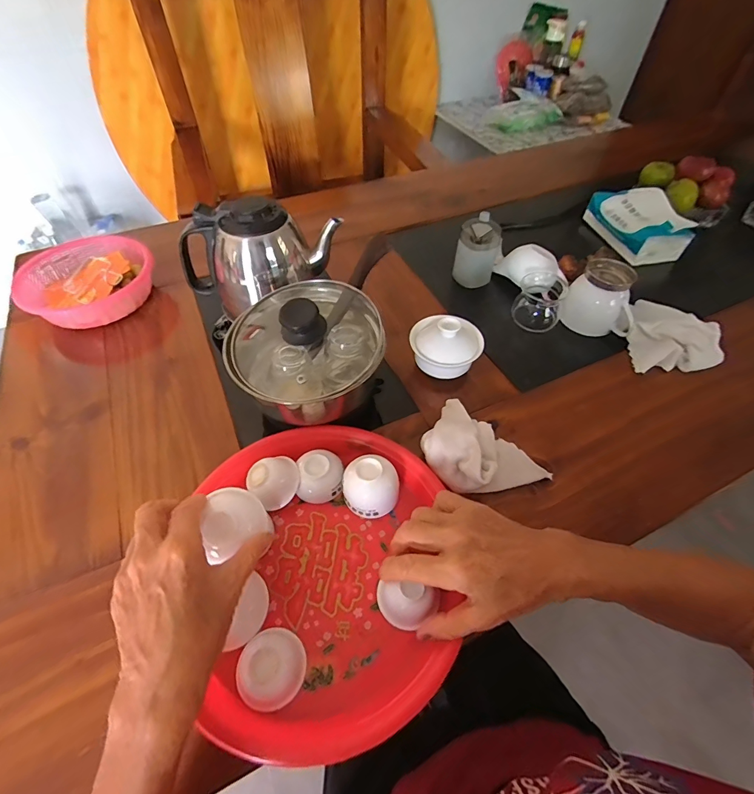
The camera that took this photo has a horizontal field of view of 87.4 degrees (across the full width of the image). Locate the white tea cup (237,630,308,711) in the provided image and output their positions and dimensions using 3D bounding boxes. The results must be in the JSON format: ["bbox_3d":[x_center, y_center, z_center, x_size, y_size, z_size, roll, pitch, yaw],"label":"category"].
[{"bbox_3d":[-0.079,0.202,0.296,0.047,0.029,0.052,-21,56,-16],"label":"white tea cup"}]

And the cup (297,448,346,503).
[{"bbox_3d":[-0.056,0.079,0.392,0.043,0.030,0.044,0,53,0],"label":"cup"}]

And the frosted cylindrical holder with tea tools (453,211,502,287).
[{"bbox_3d":[0.150,-0.211,0.582,0.050,0.091,0.054,0,53,0],"label":"frosted cylindrical holder with tea tools"}]

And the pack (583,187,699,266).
[{"bbox_3d":[0.443,-0.301,0.674,0.088,0.066,0.165,-13,54,-10],"label":"pack"}]

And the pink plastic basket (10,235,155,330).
[{"bbox_3d":[-0.411,-0.164,0.568,0.173,0.058,0.157,-32,59,-22],"label":"pink plastic basket"}]

